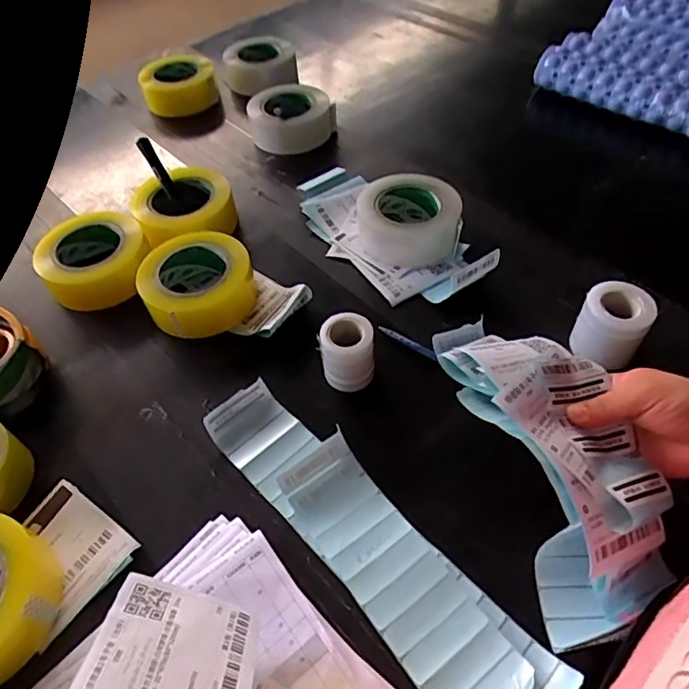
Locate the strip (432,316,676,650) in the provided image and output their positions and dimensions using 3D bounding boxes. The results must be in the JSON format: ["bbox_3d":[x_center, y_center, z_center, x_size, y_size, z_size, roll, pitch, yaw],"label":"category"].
[{"bbox_3d":[0.170,0.085,0.420,0.114,0.088,0.248,-17,76,-12],"label":"strip"}]

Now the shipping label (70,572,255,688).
[{"bbox_3d":[-0.105,0.194,0.343,0.099,0.006,0.097,21,17,-9],"label":"shipping label"}]

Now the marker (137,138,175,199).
[{"bbox_3d":[-0.242,-0.228,0.698,0.015,0.018,0.091,-29,87,-21],"label":"marker"}]

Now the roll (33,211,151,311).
[{"bbox_3d":[-0.296,-0.102,0.645,0.126,0.056,0.116,-11,50,-7],"label":"roll"}]

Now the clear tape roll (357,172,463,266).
[{"bbox_3d":[0.077,-0.149,0.657,0.119,0.063,0.115,-1,50,1],"label":"clear tape roll"}]

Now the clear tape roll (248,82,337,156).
[{"bbox_3d":[-0.083,-0.341,0.827,0.114,0.061,0.117,31,57,25],"label":"clear tape roll"}]

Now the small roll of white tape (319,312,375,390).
[{"bbox_3d":[0.004,0.009,0.527,0.049,0.066,0.045,-1,50,1],"label":"small roll of white tape"}]

